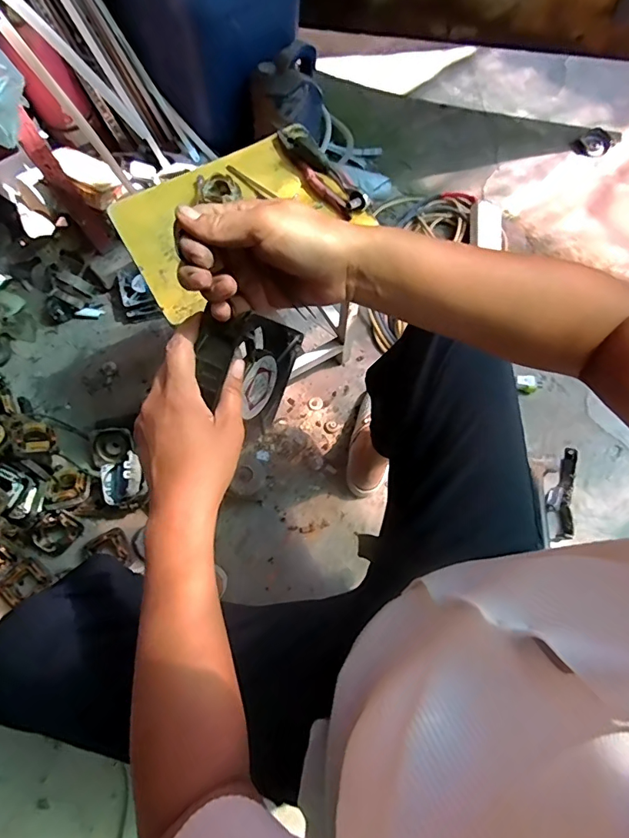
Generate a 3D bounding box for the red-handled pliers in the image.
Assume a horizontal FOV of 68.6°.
[{"bbox_3d":[0.008,-0.381,0.684,0.051,0.035,0.202,-30,71,-10],"label":"red-handled pliers"}]

